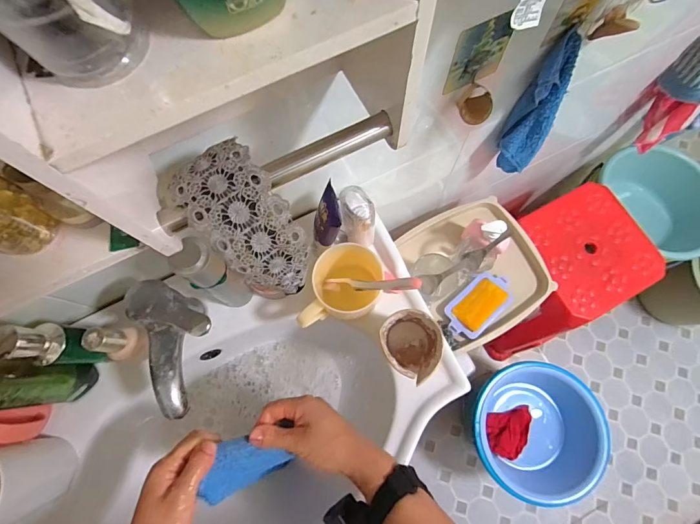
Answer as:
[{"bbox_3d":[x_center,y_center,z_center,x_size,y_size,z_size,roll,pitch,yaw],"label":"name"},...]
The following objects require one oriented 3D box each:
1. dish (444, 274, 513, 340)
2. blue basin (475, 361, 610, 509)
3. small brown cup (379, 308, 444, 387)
[{"bbox_3d":[0.250,0.081,0.724,0.149,0.034,0.078,-43,77,-10],"label":"dish"},{"bbox_3d":[0.477,0.452,0.992,0.315,0.149,0.289,0,74,1],"label":"blue basin"},{"bbox_3d":[0.072,0.102,0.466,0.073,0.081,0.066,41,79,12],"label":"small brown cup"}]

